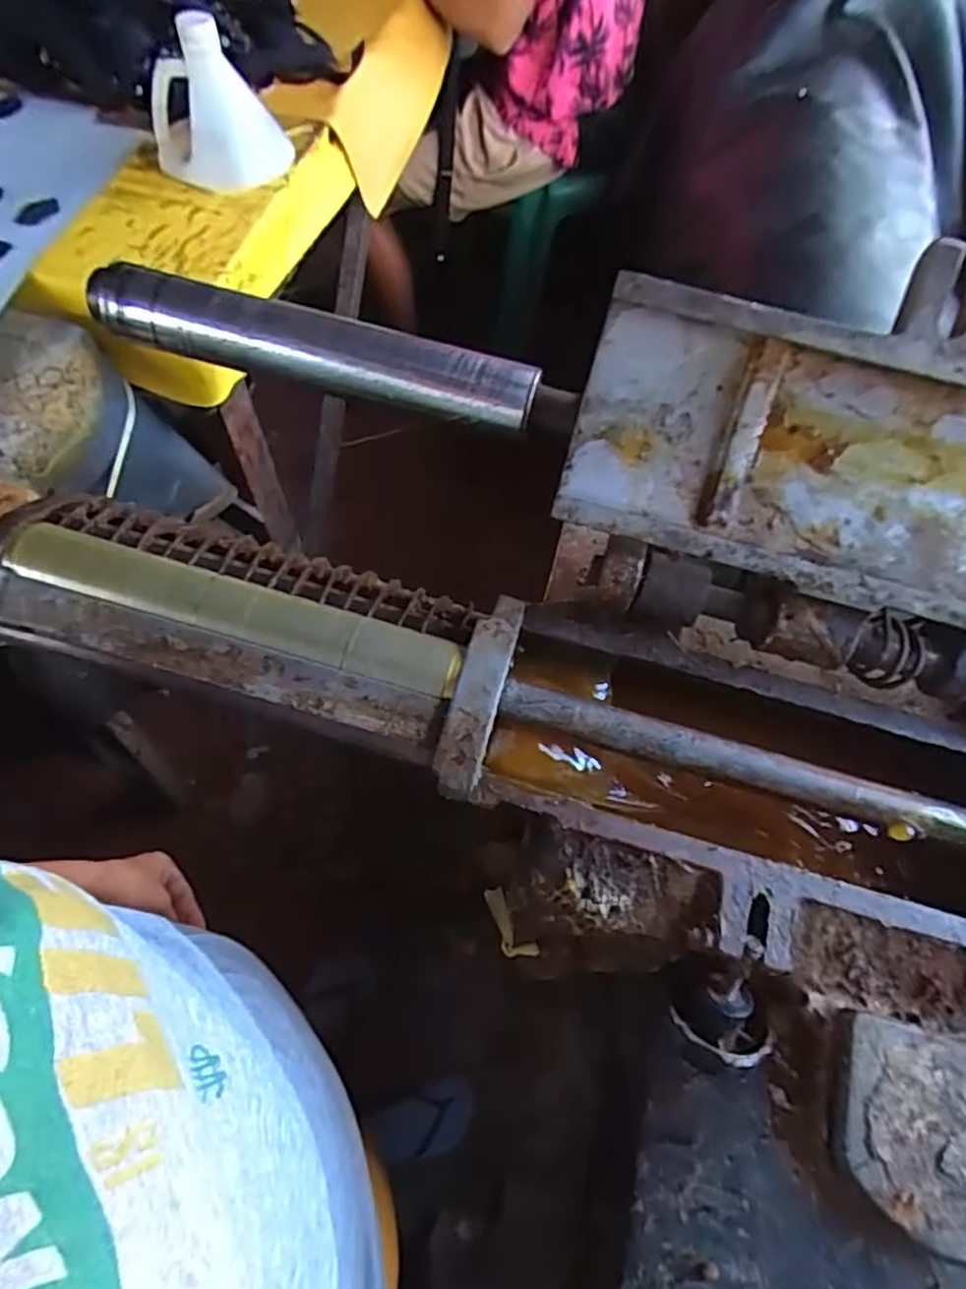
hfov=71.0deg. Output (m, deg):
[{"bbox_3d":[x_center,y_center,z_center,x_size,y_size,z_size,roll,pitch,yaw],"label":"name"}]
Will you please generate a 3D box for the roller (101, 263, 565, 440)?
[{"bbox_3d":[-0.082,-0.158,0.363,0.263,0.032,0.027,16,63,5],"label":"roller"}]

